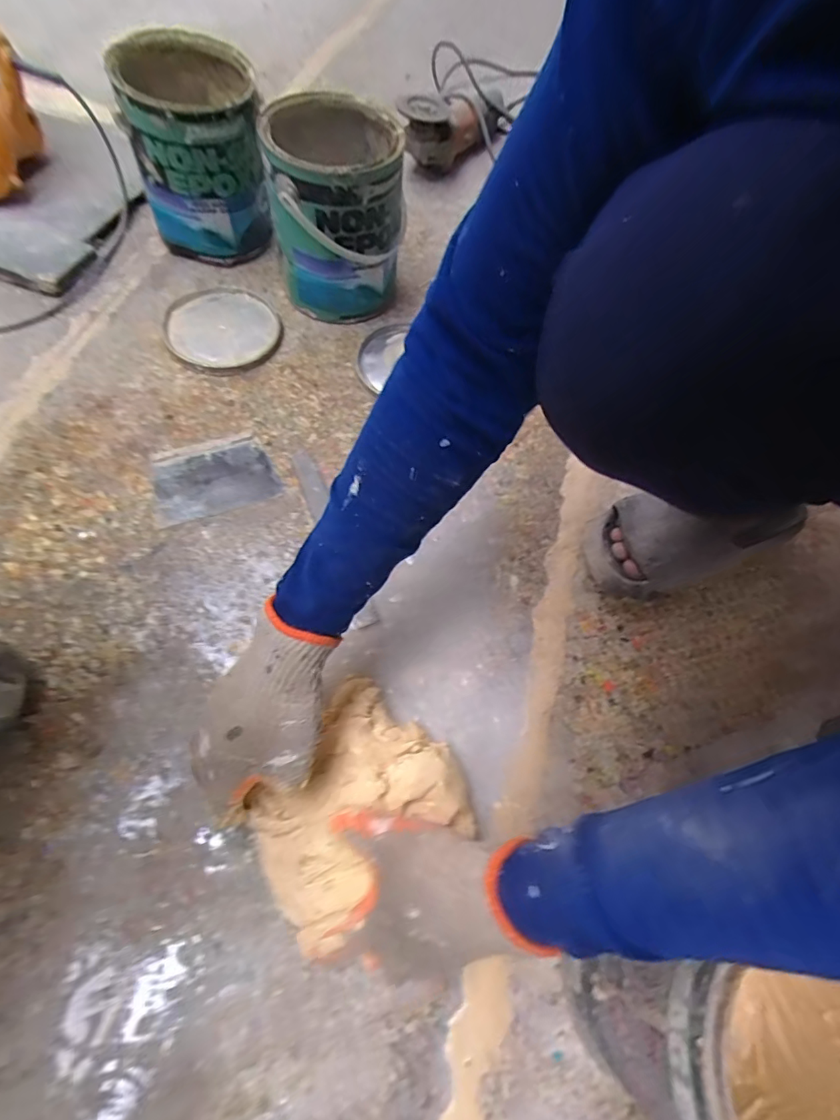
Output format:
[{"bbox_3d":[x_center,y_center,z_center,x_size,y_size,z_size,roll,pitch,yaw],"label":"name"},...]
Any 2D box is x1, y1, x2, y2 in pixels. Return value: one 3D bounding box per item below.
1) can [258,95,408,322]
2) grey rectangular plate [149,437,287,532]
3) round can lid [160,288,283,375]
[{"bbox_3d":[-0.106,-0.454,0.639,0.160,0.178,0.191,-3,66,-6],"label":"can"},{"bbox_3d":[-0.237,-0.094,0.560,0.132,0.004,0.091,-17,68,-13],"label":"grey rectangular plate"},{"bbox_3d":[-0.265,-0.311,0.652,0.143,0.019,0.158,-20,69,-15],"label":"round can lid"}]

